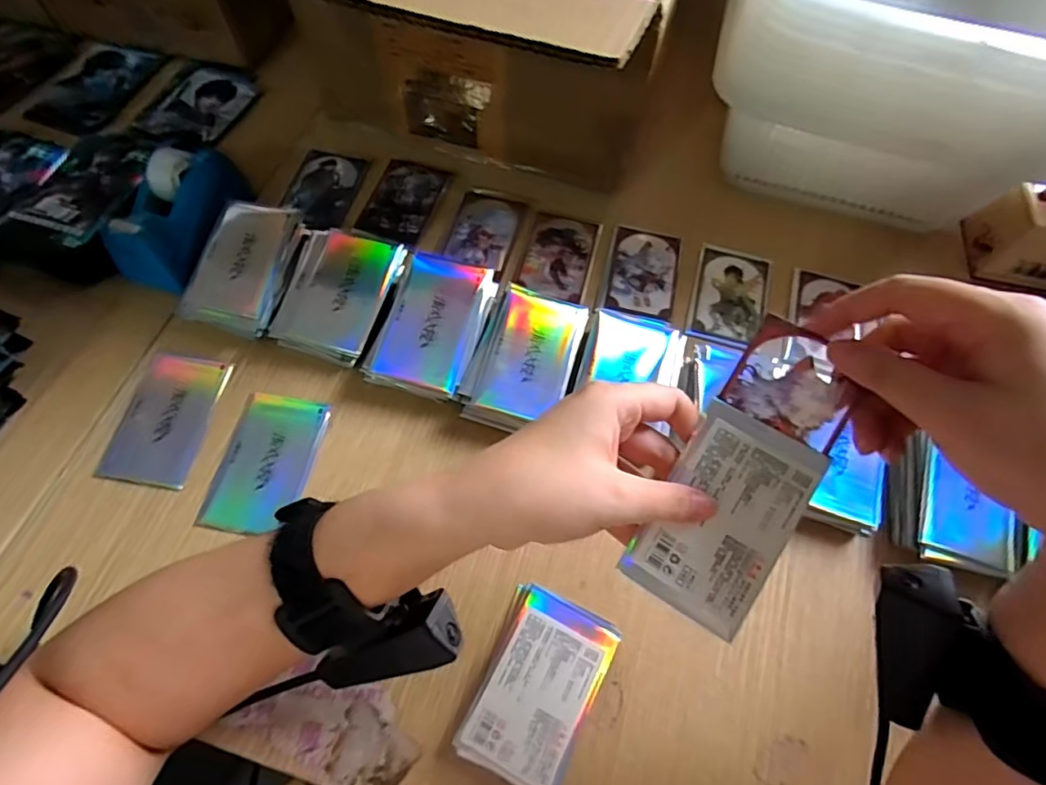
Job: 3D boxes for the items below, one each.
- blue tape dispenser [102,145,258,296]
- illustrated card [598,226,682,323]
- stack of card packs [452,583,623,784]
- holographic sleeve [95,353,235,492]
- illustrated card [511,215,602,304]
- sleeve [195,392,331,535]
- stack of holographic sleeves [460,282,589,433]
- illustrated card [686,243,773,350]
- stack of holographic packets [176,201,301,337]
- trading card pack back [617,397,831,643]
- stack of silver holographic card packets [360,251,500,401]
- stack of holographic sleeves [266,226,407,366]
[{"bbox_3d":[-0.263,-0.135,0.437,0.059,0.061,0.114,15,65,5],"label":"blue tape dispenser"},{"bbox_3d":[0.097,-0.099,0.465,0.057,0.004,0.086,13,65,4],"label":"illustrated card"},{"bbox_3d":[0.009,0.169,0.330,0.064,0.014,0.098,23,66,8],"label":"stack of card packs"},{"bbox_3d":[-0.244,0.017,0.393,0.058,0.006,0.092,13,69,0],"label":"holographic sleeve"},{"bbox_3d":[0.030,-0.113,0.469,0.057,0.004,0.082,14,65,4],"label":"illustrated card"},{"bbox_3d":[-0.171,0.047,0.384,0.058,0.008,0.096,13,63,2],"label":"sleeve"},{"bbox_3d":[0.001,-0.020,0.405,0.065,0.034,0.102,19,65,6],"label":"stack of holographic sleeves"},{"bbox_3d":[0.167,-0.078,0.460,0.058,0.004,0.090,16,65,5],"label":"illustrated card"},{"bbox_3d":[-0.208,-0.100,0.436,0.065,0.029,0.112,12,65,3],"label":"stack of holographic packets"},{"bbox_3d":[0.093,0.057,0.267,0.058,0.004,0.094,30,87,17],"label":"trading card pack back"},{"bbox_3d":[-0.063,-0.048,0.415,0.069,0.034,0.106,19,65,7],"label":"stack of silver holographic card packets"},{"bbox_3d":[-0.136,-0.072,0.426,0.074,0.029,0.096,15,65,5],"label":"stack of holographic sleeves"}]

